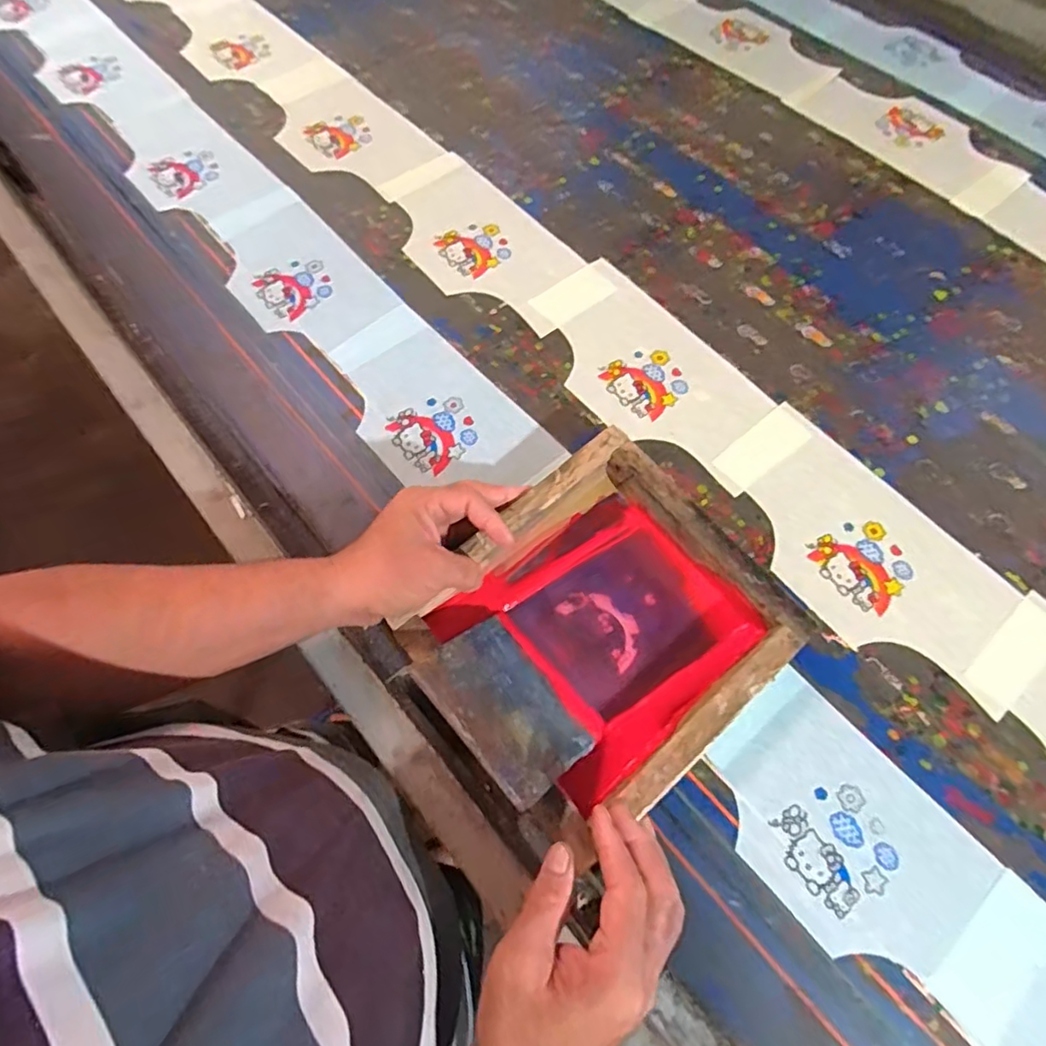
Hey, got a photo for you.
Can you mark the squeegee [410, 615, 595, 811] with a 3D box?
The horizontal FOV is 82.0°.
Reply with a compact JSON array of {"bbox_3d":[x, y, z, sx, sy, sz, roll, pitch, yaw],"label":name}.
[{"bbox_3d":[-0.011,0.131,0.437,0.122,0.007,0.094,47,35,17],"label":"squeegee"}]

